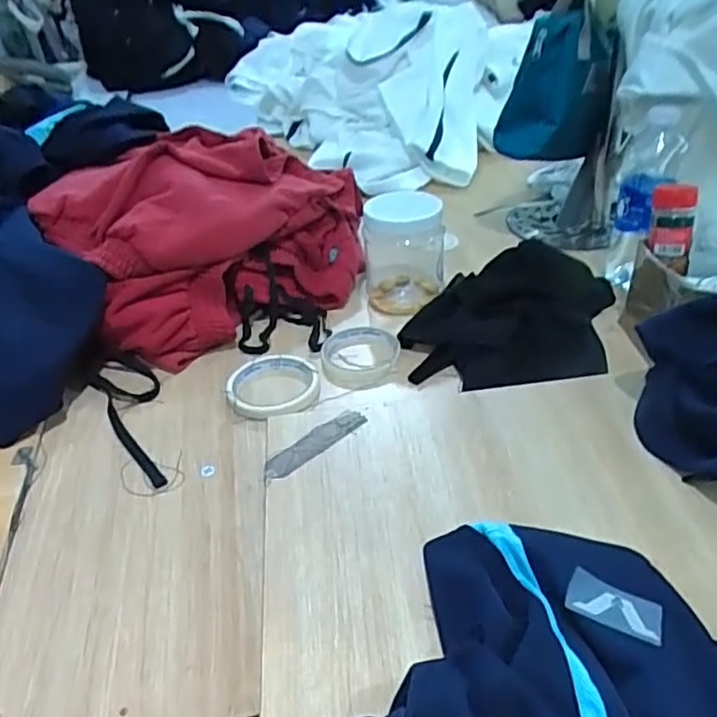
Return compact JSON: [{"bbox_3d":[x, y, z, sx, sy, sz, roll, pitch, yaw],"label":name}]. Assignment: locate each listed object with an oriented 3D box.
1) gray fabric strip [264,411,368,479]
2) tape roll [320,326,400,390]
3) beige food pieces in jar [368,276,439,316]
[{"bbox_3d":[-0.036,0.072,0.534,0.096,0.005,0.026,-30,43,-30],"label":"gray fabric strip"},{"bbox_3d":[0.002,-0.002,0.694,0.084,0.019,0.093,-1,37,5],"label":"tape roll"},{"bbox_3d":[0.055,-0.080,0.789,0.080,0.010,0.085,-11,34,-5],"label":"beige food pieces in jar"}]

